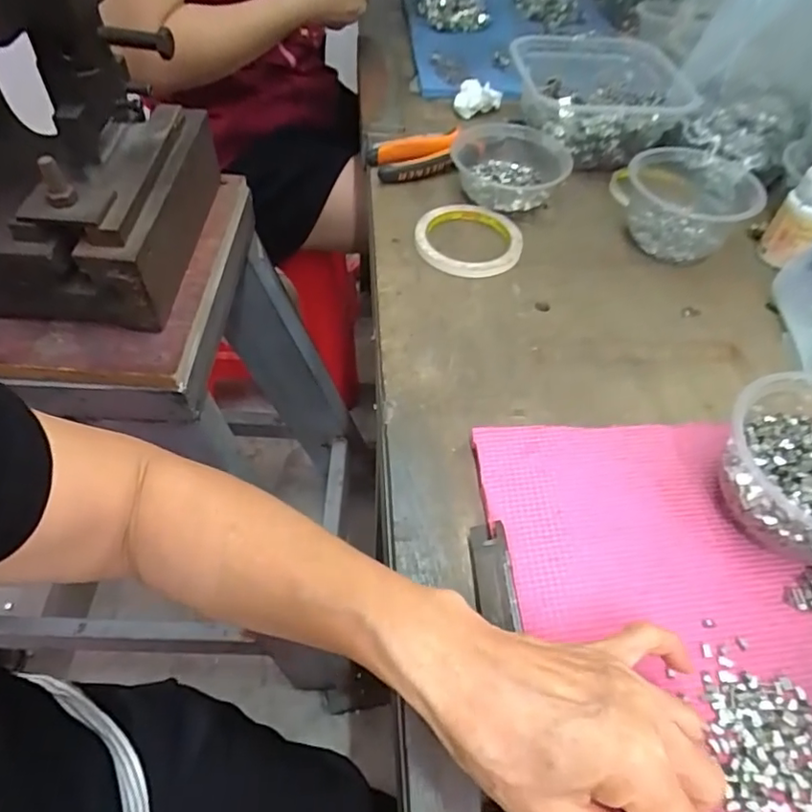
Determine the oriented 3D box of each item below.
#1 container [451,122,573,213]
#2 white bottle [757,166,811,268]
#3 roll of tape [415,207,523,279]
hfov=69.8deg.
[{"bbox_3d":[0.103,-0.236,0.593,0.115,0.046,0.117,11,51,6],"label":"container"},{"bbox_3d":[0.353,-0.165,0.518,0.043,0.082,0.041,31,56,21],"label":"white bottle"},{"bbox_3d":[0.059,-0.154,0.541,0.097,0.017,0.097,1,51,-2],"label":"roll of tape"}]

